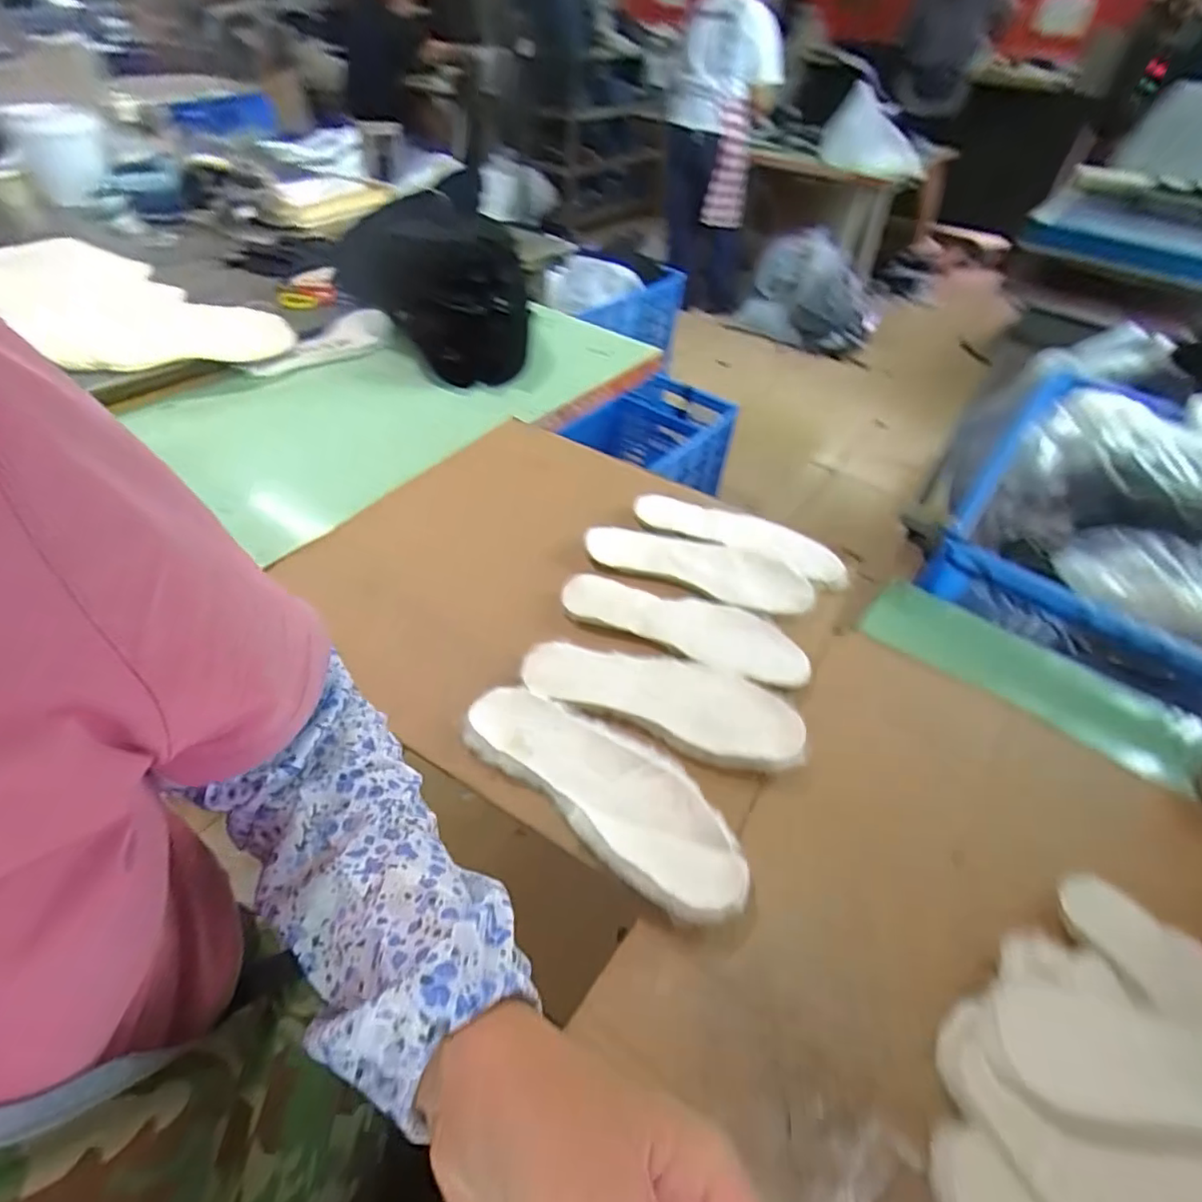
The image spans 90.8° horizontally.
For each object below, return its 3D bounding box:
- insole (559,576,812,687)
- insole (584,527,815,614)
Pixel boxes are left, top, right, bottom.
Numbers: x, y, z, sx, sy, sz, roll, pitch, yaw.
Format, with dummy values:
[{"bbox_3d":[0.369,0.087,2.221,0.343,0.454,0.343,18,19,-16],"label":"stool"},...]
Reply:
[{"bbox_3d":[0.093,0.024,0.667,0.273,0.025,0.094,16,46,16],"label":"insole"},{"bbox_3d":[0.121,-0.046,0.736,0.274,0.029,0.090,15,46,15],"label":"insole"}]

